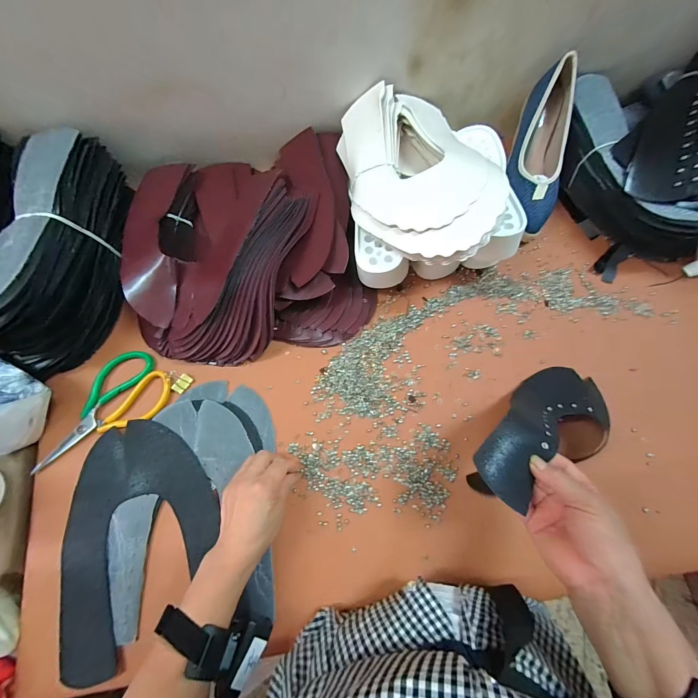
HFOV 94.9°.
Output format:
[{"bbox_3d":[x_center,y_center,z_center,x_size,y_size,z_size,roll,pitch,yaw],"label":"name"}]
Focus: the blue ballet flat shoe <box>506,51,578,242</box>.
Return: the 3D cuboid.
[{"bbox_3d":[0.293,-0.294,0.487,0.076,0.065,0.235,6,95,1],"label":"blue ballet flat shoe"}]

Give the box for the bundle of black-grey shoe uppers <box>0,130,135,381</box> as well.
[{"bbox_3d":[-0.429,-0.135,0.434,0.220,0.137,0.317,-9,74,-3],"label":"bundle of black-grey shoe uppers"}]

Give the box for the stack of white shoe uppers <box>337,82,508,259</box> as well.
[{"bbox_3d":[0.089,-0.243,0.425,0.176,0.076,0.284,-11,74,-3],"label":"stack of white shoe uppers"}]

